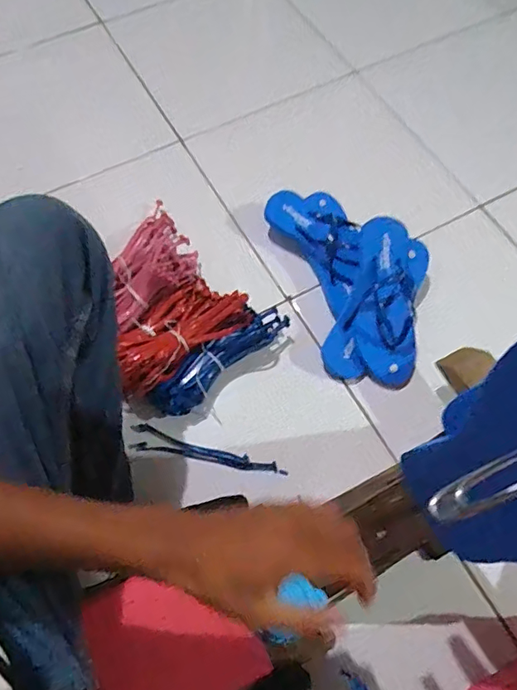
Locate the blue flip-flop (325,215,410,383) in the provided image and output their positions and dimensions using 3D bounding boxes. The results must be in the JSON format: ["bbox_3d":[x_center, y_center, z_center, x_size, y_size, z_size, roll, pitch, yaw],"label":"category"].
[{"bbox_3d":[0.160,-0.073,0.736,0.069,0.034,0.253,20,87,10],"label":"blue flip-flop"}]

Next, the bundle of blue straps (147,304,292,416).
[{"bbox_3d":[-0.054,0.023,0.713,0.226,0.055,0.048,-39,70,-16],"label":"bundle of blue straps"}]

